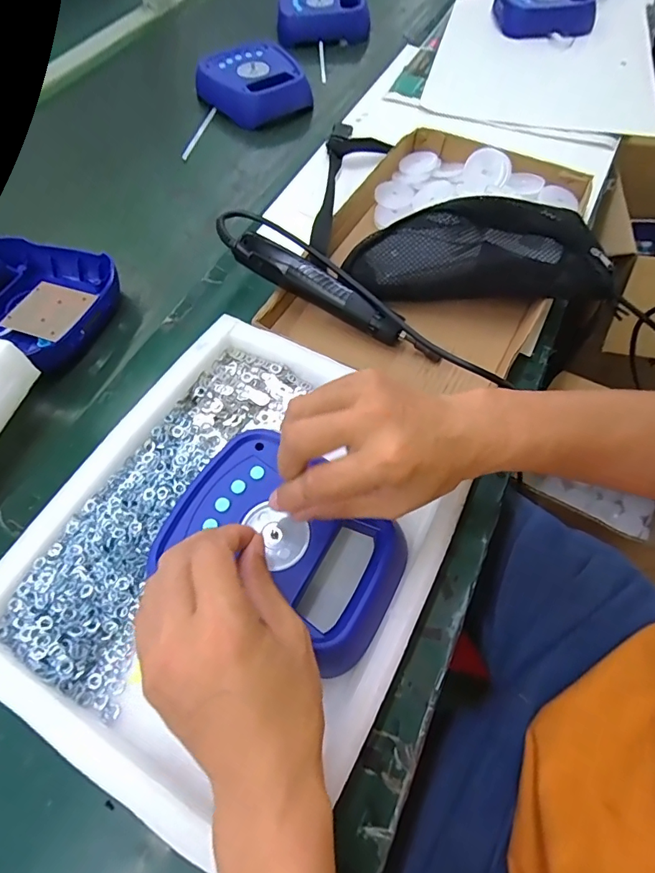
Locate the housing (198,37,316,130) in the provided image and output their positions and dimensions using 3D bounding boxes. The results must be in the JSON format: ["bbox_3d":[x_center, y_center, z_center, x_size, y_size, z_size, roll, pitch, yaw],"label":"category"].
[{"bbox_3d":[-0.116,-0.566,0.739,0.145,0.058,0.157,-33,67,-16],"label":"housing"}]

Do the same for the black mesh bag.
[{"bbox_3d":[0.160,-0.194,0.500,0.261,0.095,0.097,3,62,1],"label":"black mesh bag"}]

